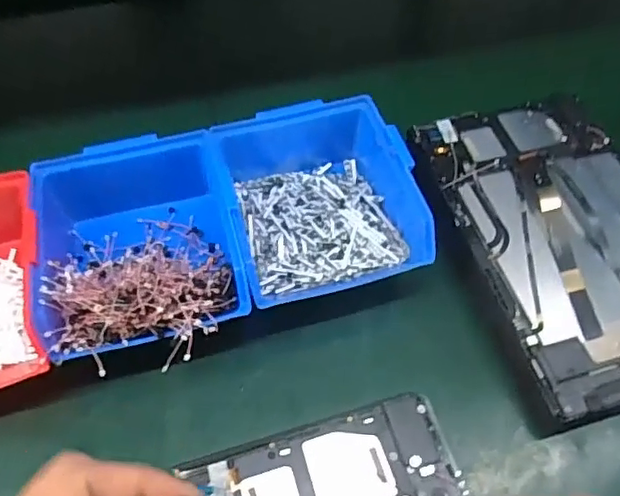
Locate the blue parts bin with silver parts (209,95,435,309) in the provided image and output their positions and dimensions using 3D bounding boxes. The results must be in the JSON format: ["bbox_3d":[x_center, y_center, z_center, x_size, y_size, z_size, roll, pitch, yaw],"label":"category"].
[{"bbox_3d":[0.006,-0.038,0.406,0.123,0.063,0.144,-12,56,-9],"label":"blue parts bin with silver parts"}]

